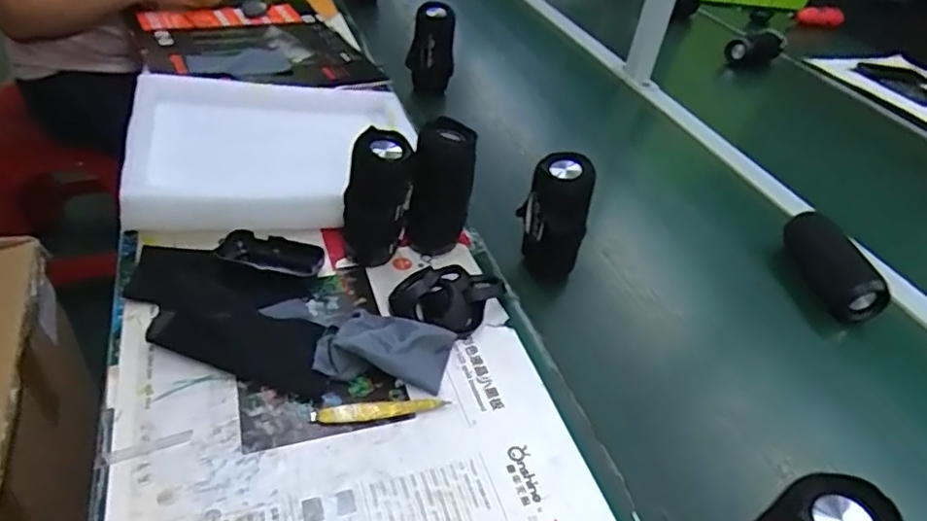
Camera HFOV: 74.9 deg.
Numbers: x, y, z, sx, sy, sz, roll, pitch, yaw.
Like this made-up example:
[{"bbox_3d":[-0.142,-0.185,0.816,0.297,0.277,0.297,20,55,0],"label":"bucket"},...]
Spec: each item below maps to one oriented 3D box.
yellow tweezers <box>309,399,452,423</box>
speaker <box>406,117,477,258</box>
[{"bbox_3d":[-0.072,0.129,0.532,0.118,0.010,0.017,0,40,-11],"label":"yellow tweezers"},{"bbox_3d":[-0.026,-0.071,0.678,0.066,0.154,0.056,9,39,0],"label":"speaker"}]

